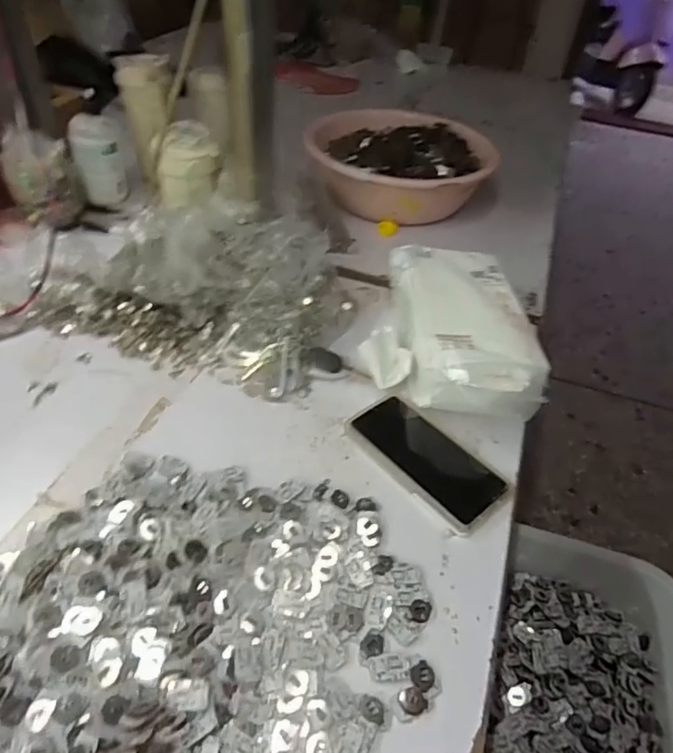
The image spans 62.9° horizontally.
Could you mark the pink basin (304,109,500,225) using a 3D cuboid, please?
[{"bbox_3d":[0.115,-0.364,0.970,0.292,0.123,0.292,2,42,-2],"label":"pink basin"}]

